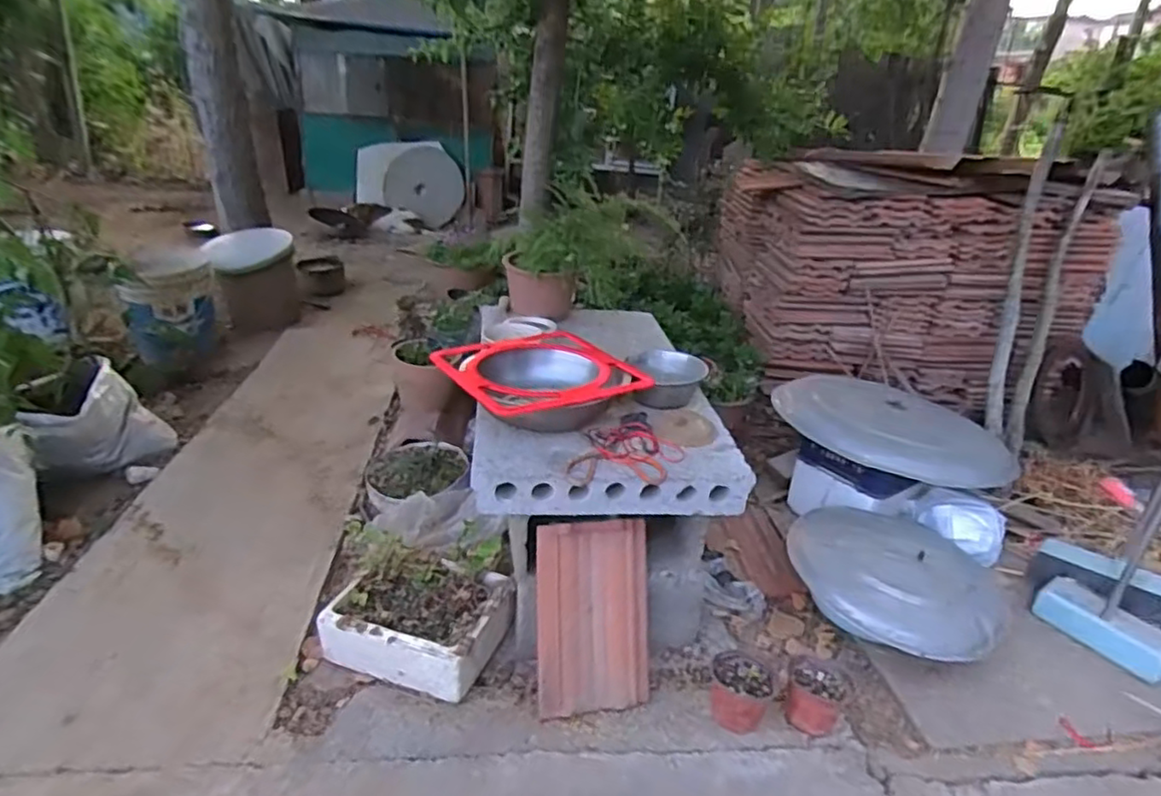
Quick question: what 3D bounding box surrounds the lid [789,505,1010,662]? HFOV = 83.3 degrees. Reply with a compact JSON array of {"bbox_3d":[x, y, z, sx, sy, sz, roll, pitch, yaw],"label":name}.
[{"bbox_3d":[0.679,0.371,1.372,0.415,0.107,0.368,1,27,-6],"label":"lid"}]

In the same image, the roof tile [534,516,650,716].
[{"bbox_3d":[0.023,0.388,1.163,0.198,0.325,0.019,-2,-1,-11],"label":"roof tile"}]

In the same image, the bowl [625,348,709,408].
[{"bbox_3d":[0.172,-0.040,1.356,0.159,0.077,0.159,3,27,-2],"label":"bowl"}]

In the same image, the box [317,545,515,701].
[{"bbox_3d":[-0.309,0.421,1.271,0.310,0.120,0.243,13,28,17],"label":"box"}]

